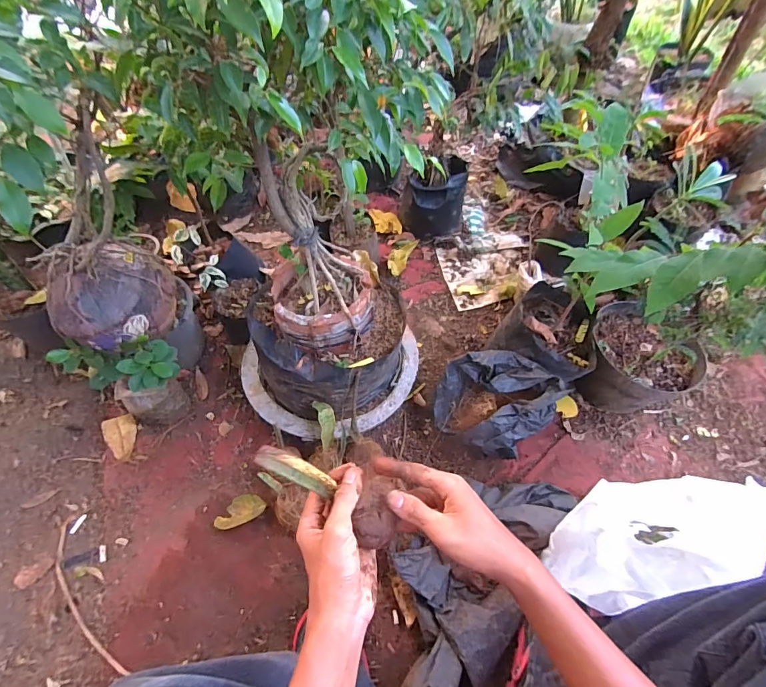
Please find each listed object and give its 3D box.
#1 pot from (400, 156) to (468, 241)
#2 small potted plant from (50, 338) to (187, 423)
[{"bbox_3d":[0.144,-0.408,1.149,0.186,0.172,0.144,2,54,6],"label":"pot"},{"bbox_3d":[-0.500,0.064,0.809,0.163,0.203,0.132,19,57,17],"label":"small potted plant"}]

